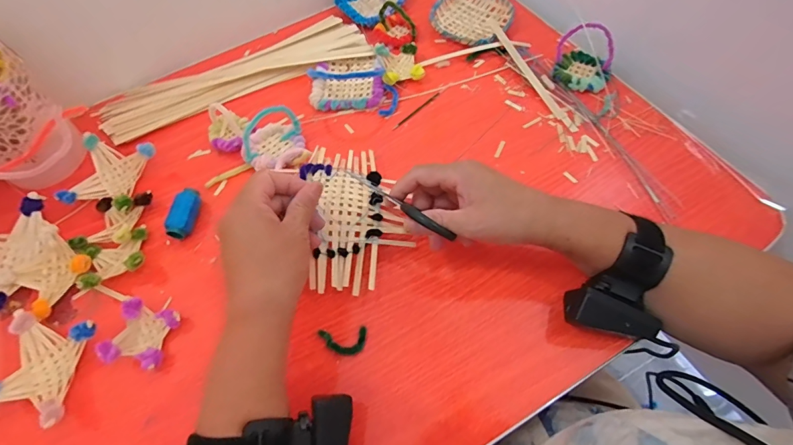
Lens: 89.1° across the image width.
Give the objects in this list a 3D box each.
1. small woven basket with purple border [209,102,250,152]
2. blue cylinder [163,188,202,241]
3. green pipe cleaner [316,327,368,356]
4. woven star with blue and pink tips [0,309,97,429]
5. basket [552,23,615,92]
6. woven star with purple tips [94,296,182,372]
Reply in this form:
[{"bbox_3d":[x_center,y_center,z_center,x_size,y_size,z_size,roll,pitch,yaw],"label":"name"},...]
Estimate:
[{"bbox_3d":[-0.207,-0.115,0.485,0.053,0.035,0.053,-2,62,3],"label":"small woven basket with purple border"},{"bbox_3d":[-0.227,-0.008,0.437,0.024,0.026,0.061,0,62,4],"label":"blue cylinder"},{"bbox_3d":[-0.049,0.108,0.364,0.043,0.005,0.023,-5,62,2],"label":"green pipe cleaner"},{"bbox_3d":[-0.315,0.129,0.361,0.076,0.033,0.081,7,63,8],"label":"woven star with blue and pink tips"},{"bbox_3d":[0.228,-0.201,0.484,0.068,0.057,0.060,20,65,14],"label":"basket"},{"bbox_3d":[-0.233,0.104,0.373,0.050,0.030,0.055,8,63,8],"label":"woven star with purple tips"}]

